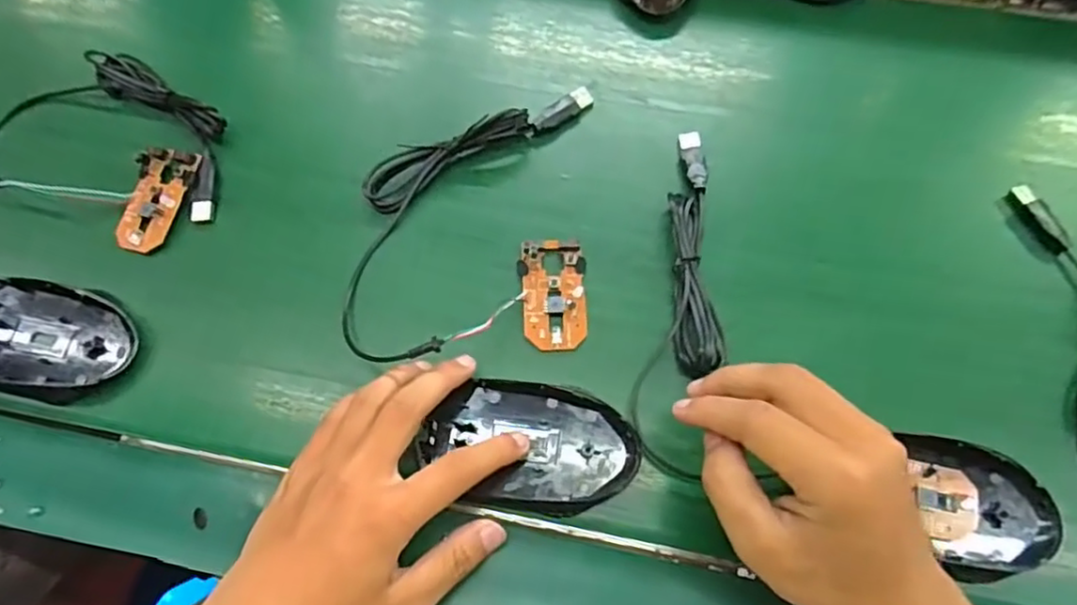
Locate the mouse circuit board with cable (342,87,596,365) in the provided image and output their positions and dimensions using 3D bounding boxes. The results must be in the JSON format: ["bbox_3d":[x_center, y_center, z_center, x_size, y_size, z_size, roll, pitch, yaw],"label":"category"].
[{"bbox_3d":[-0.040,-0.054,0.394,0.138,0.024,0.179,1,67,2],"label":"mouse circuit board with cable"}]

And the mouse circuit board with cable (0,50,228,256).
[{"bbox_3d":[-0.277,-0.106,0.420,0.171,0.023,0.121,20,69,9],"label":"mouse circuit board with cable"}]

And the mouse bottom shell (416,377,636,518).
[{"bbox_3d":[-0.005,0.076,0.347,0.112,0.009,0.064,7,67,4],"label":"mouse bottom shell"}]

